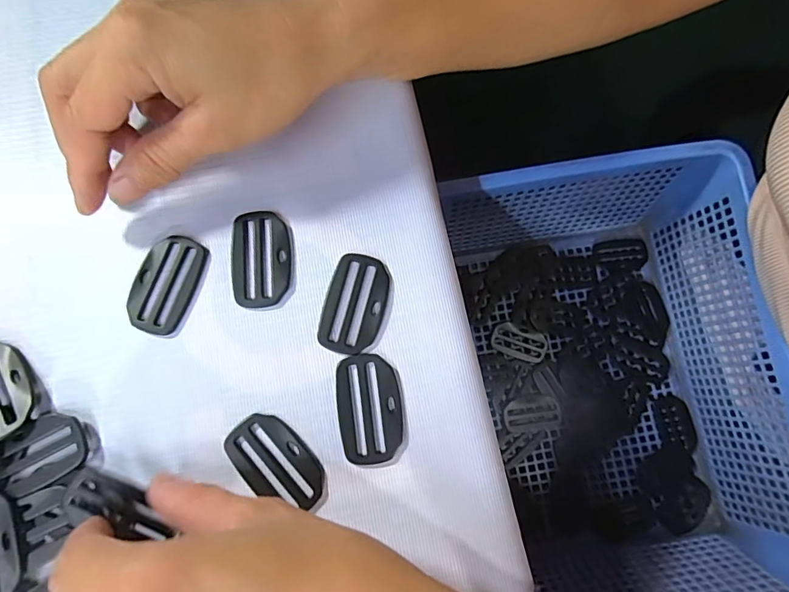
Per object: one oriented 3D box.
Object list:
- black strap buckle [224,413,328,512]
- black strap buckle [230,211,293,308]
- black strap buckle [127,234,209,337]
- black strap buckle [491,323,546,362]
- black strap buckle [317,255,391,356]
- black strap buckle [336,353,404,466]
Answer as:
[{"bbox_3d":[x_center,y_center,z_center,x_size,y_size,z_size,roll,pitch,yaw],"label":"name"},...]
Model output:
[{"bbox_3d":[-0.050,0.072,0.207,0.027,0.004,0.047,-43,81,-10],"label":"black strap buckle"},{"bbox_3d":[-0.063,-0.018,0.229,0.028,0.004,0.046,-6,76,-3],"label":"black strap buckle"},{"bbox_3d":[-0.106,-0.006,0.224,0.028,0.004,0.046,18,76,3],"label":"black strap buckle"},{"bbox_3d":[0.103,0.038,0.403,0.044,0.004,0.025,19,75,4],"label":"black strap buckle"},{"bbox_3d":[-0.018,0.003,0.223,0.028,0.004,0.046,13,76,2],"label":"black strap buckle"},{"bbox_3d":[-0.011,0.049,0.213,0.027,0.004,0.046,-8,76,-3],"label":"black strap buckle"}]

